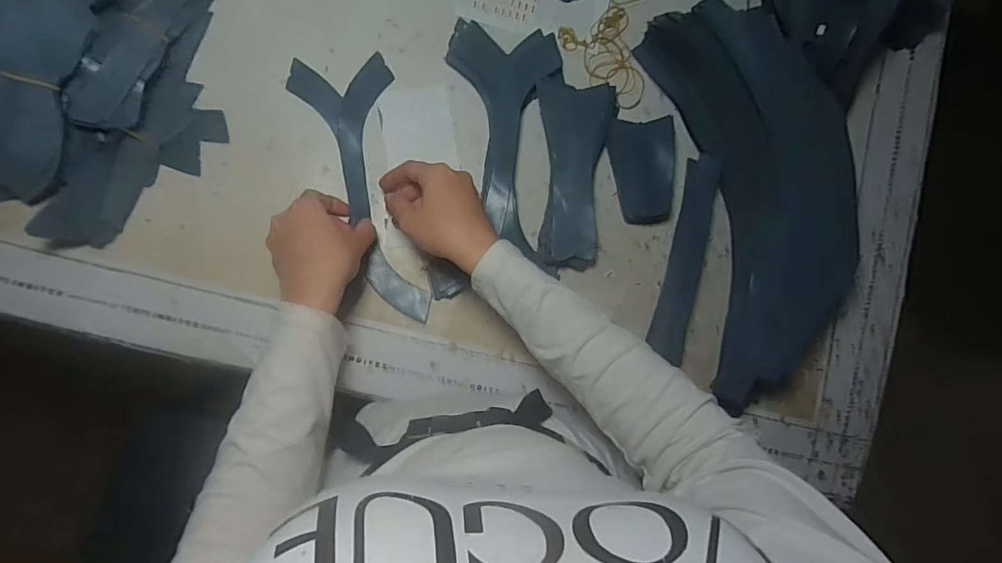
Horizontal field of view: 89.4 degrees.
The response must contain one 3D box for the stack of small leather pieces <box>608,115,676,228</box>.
[{"bbox_3d":[0.135,-0.104,0.483,0.056,0.031,0.094,-3,88,-8],"label":"stack of small leather pieces"}]

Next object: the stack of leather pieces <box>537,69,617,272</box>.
[{"bbox_3d":[0.071,-0.105,0.481,0.070,0.029,0.180,1,87,-7],"label":"stack of leather pieces"}]

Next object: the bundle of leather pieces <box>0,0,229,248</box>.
[{"bbox_3d":[-0.359,-0.192,0.398,0.254,0.081,0.261,0,87,-7],"label":"bundle of leather pieces"}]

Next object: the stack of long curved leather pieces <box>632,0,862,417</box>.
[{"bbox_3d":[0.244,-0.080,0.473,0.142,0.084,0.377,-10,88,-8],"label":"stack of long curved leather pieces"}]

